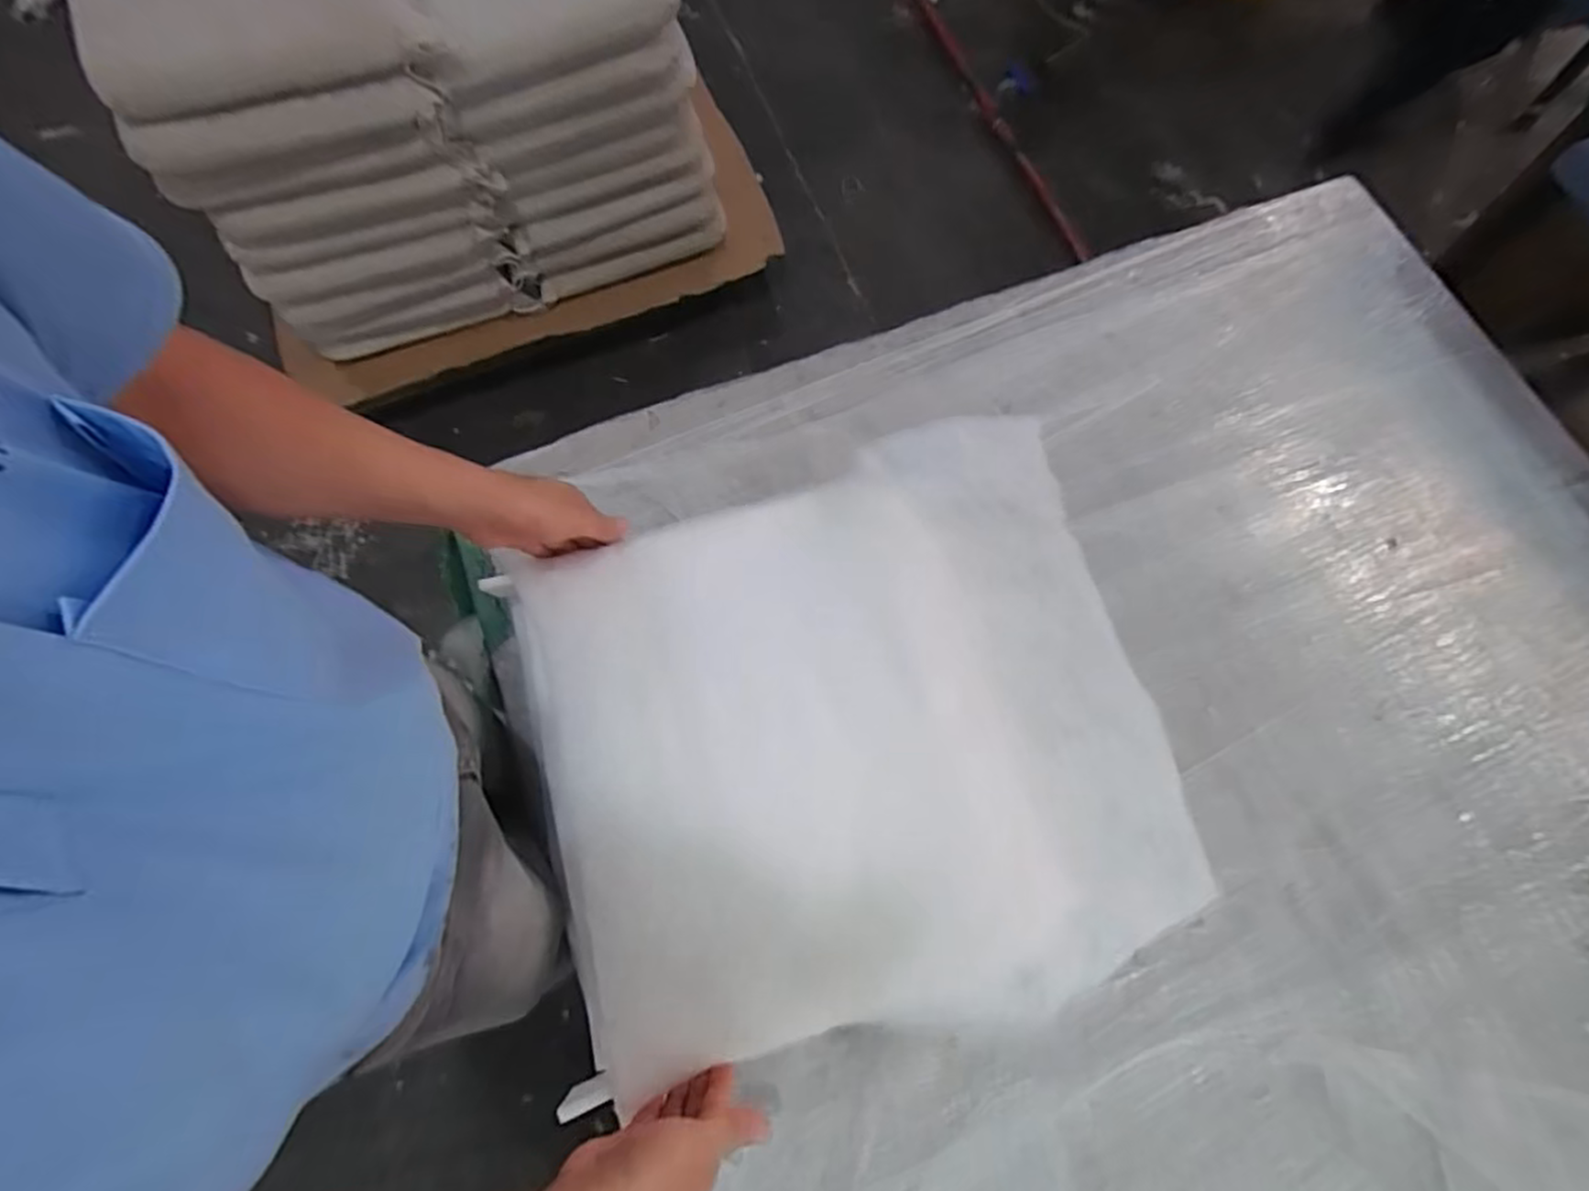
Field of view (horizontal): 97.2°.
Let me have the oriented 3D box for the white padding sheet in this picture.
[{"bbox_3d":[0.056,0.130,0.650,0.552,0.071,0.502,-18,72,-4],"label":"white padding sheet"}]

